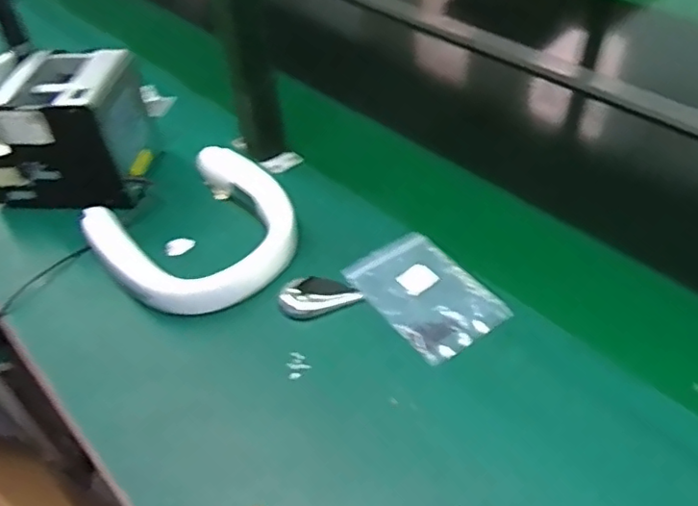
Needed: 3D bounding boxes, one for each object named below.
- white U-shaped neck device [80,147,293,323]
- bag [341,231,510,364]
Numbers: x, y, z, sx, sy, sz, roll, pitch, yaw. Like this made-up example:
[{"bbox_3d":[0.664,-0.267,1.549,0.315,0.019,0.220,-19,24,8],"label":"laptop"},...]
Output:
[{"bbox_3d":[-0.167,-0.020,0.661,0.198,0.057,0.194,-34,53,-26],"label":"white U-shaped neck device"},{"bbox_3d":[0.077,0.039,0.616,0.104,0.009,0.153,-32,51,-20],"label":"bag"}]

